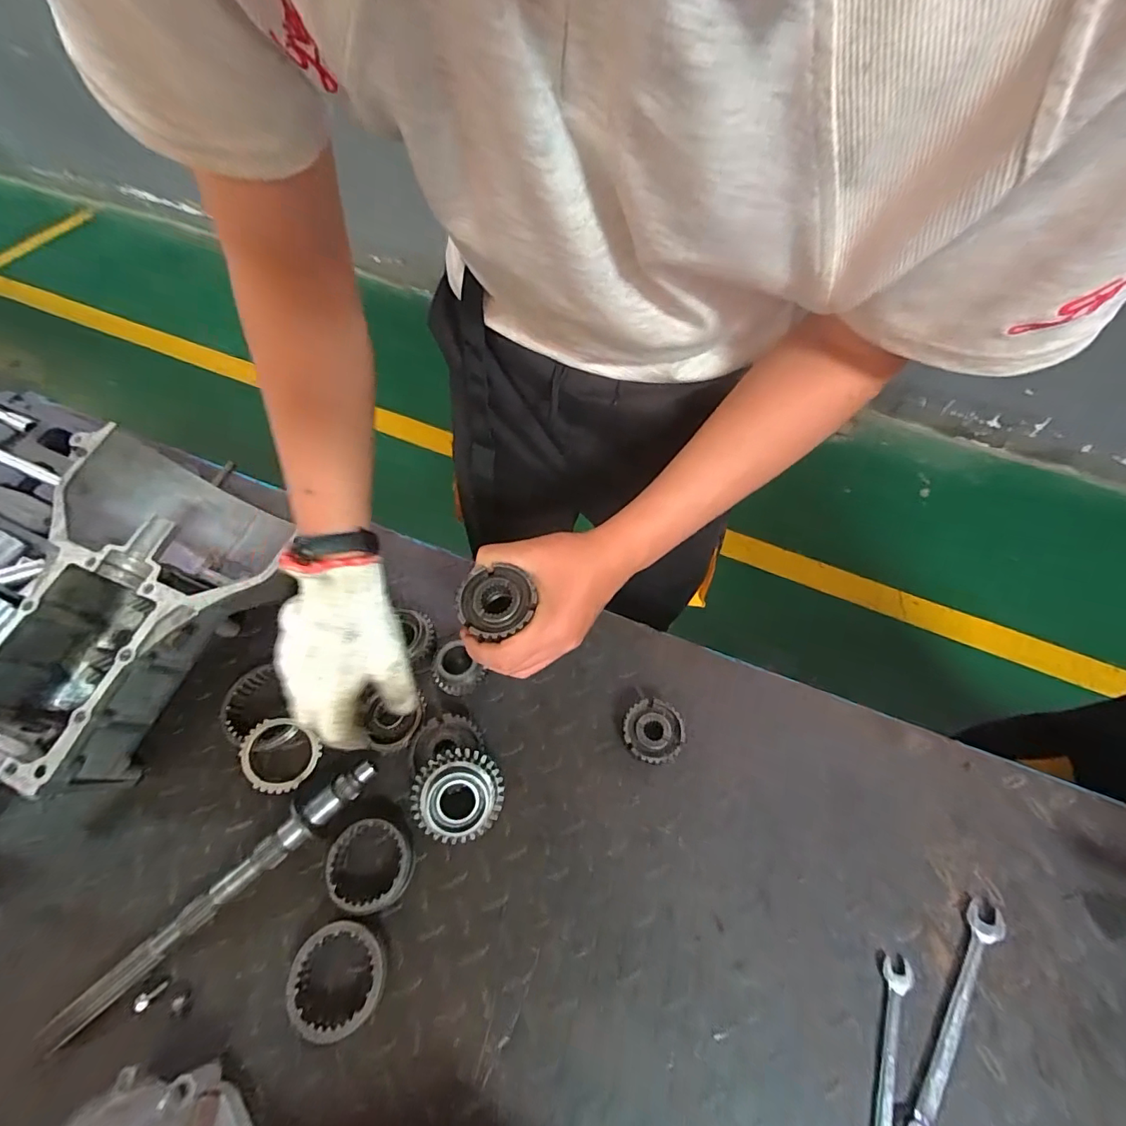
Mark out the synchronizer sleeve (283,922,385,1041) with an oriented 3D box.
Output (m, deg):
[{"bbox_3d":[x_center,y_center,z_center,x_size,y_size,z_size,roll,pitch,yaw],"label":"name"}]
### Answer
[{"bbox_3d":[-0.173,0.322,0.382,0.069,0.023,0.072,3,60,2],"label":"synchronizer sleeve"}]

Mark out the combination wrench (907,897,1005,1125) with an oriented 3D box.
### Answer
[{"bbox_3d":[0.294,0.342,0.369,0.020,0.007,0.175,34,66,19],"label":"combination wrench"}]

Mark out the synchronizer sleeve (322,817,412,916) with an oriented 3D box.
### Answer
[{"bbox_3d":[-0.165,0.257,0.421,0.069,0.021,0.067,0,60,0],"label":"synchronizer sleeve"}]

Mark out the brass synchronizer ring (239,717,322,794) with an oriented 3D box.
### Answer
[{"bbox_3d":[-0.268,0.180,0.460,0.067,0.009,0.064,2,82,-14],"label":"brass synchronizer ring"}]

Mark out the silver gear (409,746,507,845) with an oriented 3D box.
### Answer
[{"bbox_3d":[-0.091,0.203,0.433,0.076,0.032,0.076,4,71,-10],"label":"silver gear"}]

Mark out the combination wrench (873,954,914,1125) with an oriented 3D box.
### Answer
[{"bbox_3d":[0.233,0.377,0.356,0.019,0.006,0.157,23,62,13],"label":"combination wrench"}]

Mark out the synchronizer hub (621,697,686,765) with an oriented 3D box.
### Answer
[{"bbox_3d":[0.086,0.162,0.474,0.056,0.026,0.057,0,60,0],"label":"synchronizer hub"}]

